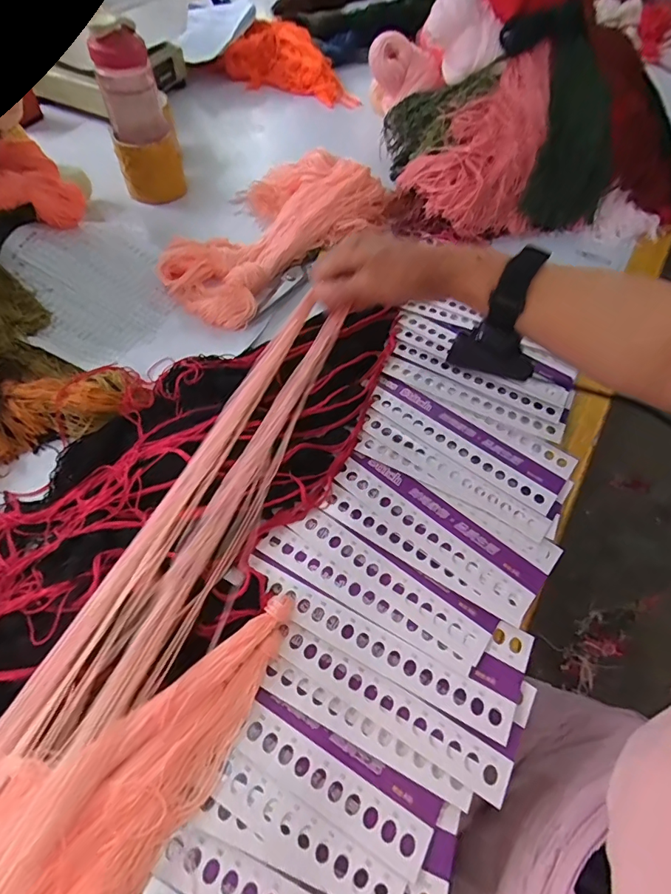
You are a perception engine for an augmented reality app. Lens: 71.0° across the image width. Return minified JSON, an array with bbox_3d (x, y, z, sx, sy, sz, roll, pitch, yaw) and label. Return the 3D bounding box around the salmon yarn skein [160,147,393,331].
[{"bbox_3d":[-0.082,-0.296,0.624,0.204,0.056,0.349,30,60,16],"label":"salmon yarn skein"}]

